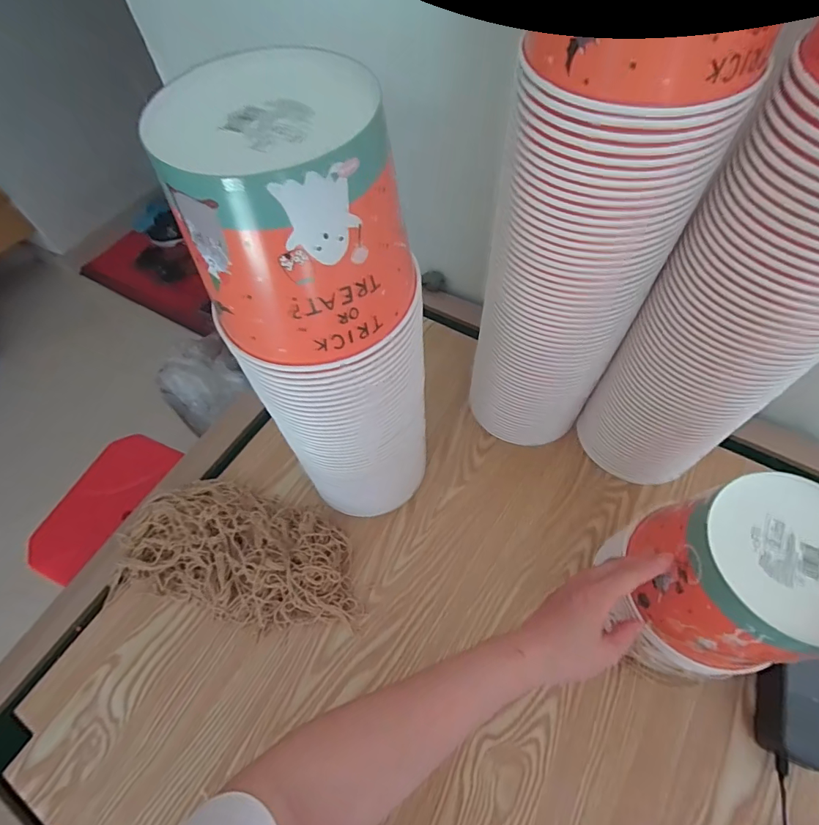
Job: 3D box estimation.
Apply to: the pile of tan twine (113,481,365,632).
[{"bbox_3d":[-0.213,0.178,0.566,0.313,0.064,0.155,13,63,11],"label":"pile of tan twine"}]

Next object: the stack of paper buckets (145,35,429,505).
[{"bbox_3d":[-0.068,-0.028,0.430,0.149,0.466,0.146,-1,60,2],"label":"stack of paper buckets"}]

